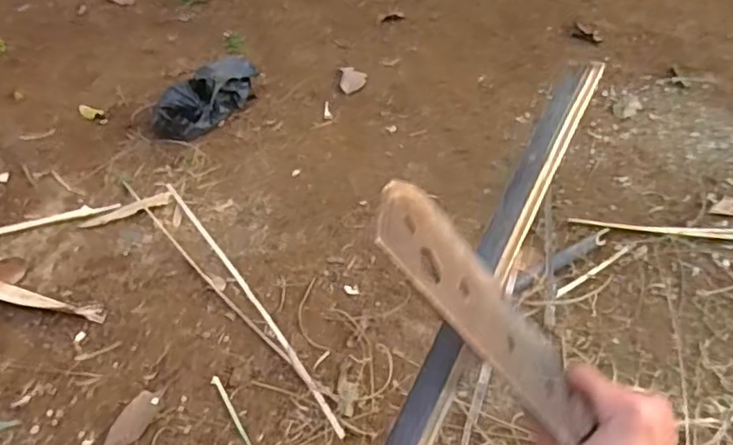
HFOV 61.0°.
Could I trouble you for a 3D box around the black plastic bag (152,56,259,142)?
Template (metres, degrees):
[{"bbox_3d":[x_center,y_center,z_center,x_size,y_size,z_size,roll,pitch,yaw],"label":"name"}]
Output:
[{"bbox_3d":[-0.386,-0.317,1.555,0.100,0.115,0.304,28,52,25],"label":"black plastic bag"}]

